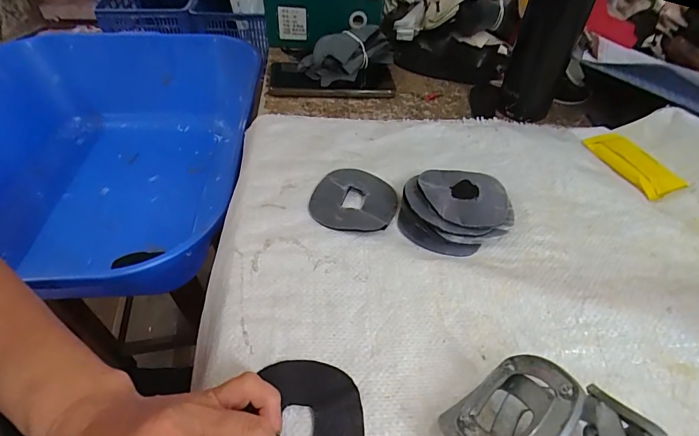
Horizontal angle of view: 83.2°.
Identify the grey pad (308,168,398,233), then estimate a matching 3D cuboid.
[{"bbox_3d":[0.005,-0.017,0.368,0.075,0.007,0.083,17,47,12],"label":"grey pad"}]

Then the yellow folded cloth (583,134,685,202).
[{"bbox_3d":[0.305,-0.062,0.430,0.049,0.011,0.100,-15,49,-17],"label":"yellow folded cloth"}]

